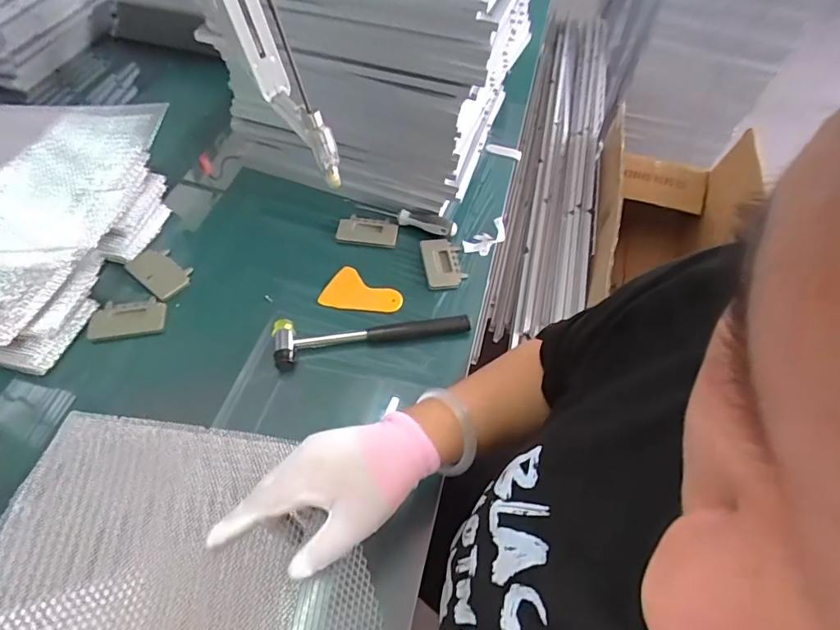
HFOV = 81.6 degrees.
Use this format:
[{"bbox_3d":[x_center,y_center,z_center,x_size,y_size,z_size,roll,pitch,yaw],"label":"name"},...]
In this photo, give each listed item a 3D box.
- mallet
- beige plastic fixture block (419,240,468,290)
[{"bbox_3d":[-0.059,0.018,0.611,0.241,0.024,0.059,-10,56,-10],"label":"mallet"},{"bbox_3d":[0.033,-0.076,0.692,0.059,0.015,0.087,-6,56,-8],"label":"beige plastic fixture block"}]

